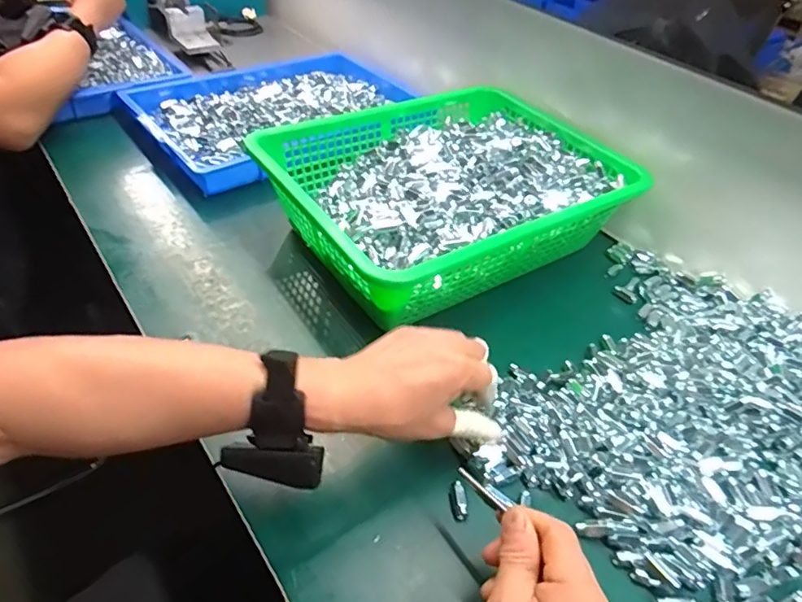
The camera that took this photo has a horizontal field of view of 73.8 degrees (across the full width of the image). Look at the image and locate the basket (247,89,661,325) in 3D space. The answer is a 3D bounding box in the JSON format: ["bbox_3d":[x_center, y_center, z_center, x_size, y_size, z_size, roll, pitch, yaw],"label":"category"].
[{"bbox_3d":[0.061,-0.130,0.653,0.399,0.115,0.298,-25,51,-27],"label":"basket"}]

